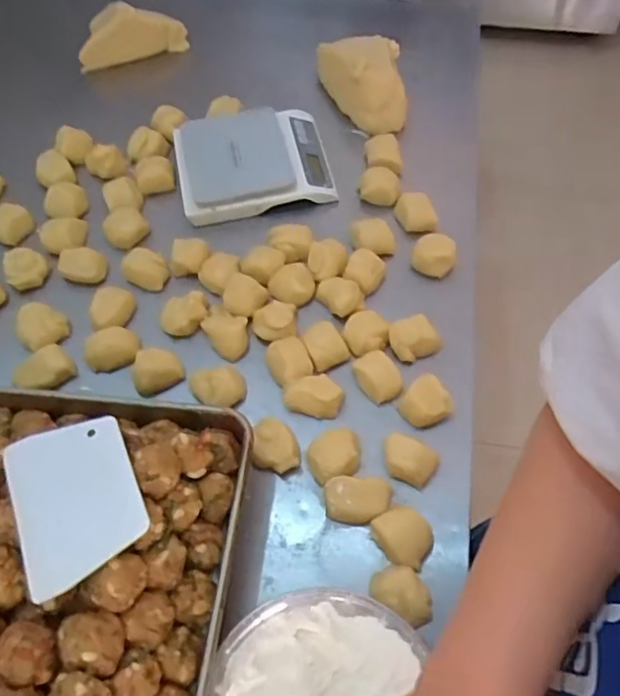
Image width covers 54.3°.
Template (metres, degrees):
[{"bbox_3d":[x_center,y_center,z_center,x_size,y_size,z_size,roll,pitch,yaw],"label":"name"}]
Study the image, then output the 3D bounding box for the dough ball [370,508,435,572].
[{"bbox_3d":[0.084,0.170,0.545,0.053,0.028,0.041,37,69,21],"label":"dough ball"}]

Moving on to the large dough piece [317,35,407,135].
[{"bbox_3d":[0.069,-0.360,0.817,0.118,0.086,0.120,-1,61,2],"label":"large dough piece"}]

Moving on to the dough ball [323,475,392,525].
[{"bbox_3d":[0.044,0.142,0.563,0.061,0.023,0.041,0,61,3],"label":"dough ball"}]

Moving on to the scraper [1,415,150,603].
[{"bbox_3d":[-0.184,0.117,0.473,0.094,0.006,0.124,-23,62,-11],"label":"scraper"}]

